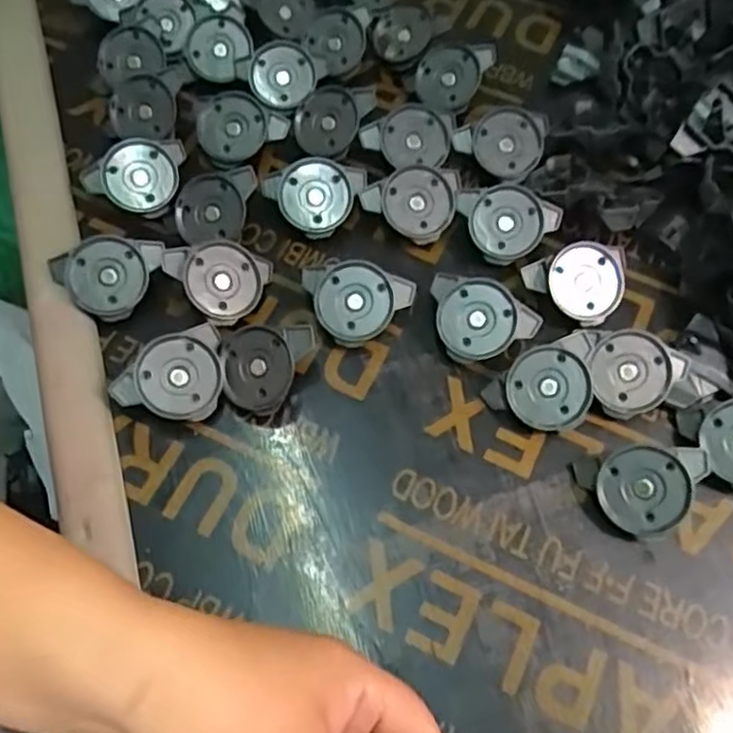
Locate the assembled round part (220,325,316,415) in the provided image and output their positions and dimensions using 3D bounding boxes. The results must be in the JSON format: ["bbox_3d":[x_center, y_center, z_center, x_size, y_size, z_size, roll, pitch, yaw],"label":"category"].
[{"bbox_3d":[-0.050,0.001,0.356,0.049,0.007,0.043,-11,85,11],"label":"assembled round part"}]

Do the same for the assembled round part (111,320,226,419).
[{"bbox_3d":[-0.096,0.002,0.356,0.046,0.018,0.055,33,74,-13],"label":"assembled round part"}]

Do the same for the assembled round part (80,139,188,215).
[{"bbox_3d":[-0.136,-0.111,0.412,0.060,0.022,0.045,-19,94,-11],"label":"assembled round part"}]

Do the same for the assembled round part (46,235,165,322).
[{"bbox_3d":[-0.140,-0.054,0.381,0.054,0.013,0.047,-41,96,-8],"label":"assembled round part"}]

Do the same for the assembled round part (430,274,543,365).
[{"bbox_3d":[0.065,-0.026,0.377,0.055,0.016,0.046,2,87,5],"label":"assembled round part"}]

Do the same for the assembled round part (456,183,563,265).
[{"bbox_3d":[0.079,-0.087,0.403,0.051,0.012,0.048,42,91,3],"label":"assembled round part"}]

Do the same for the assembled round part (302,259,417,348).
[{"bbox_3d":[-0.004,-0.041,0.381,0.051,0.015,0.048,-32,91,-1],"label":"assembled round part"}]

